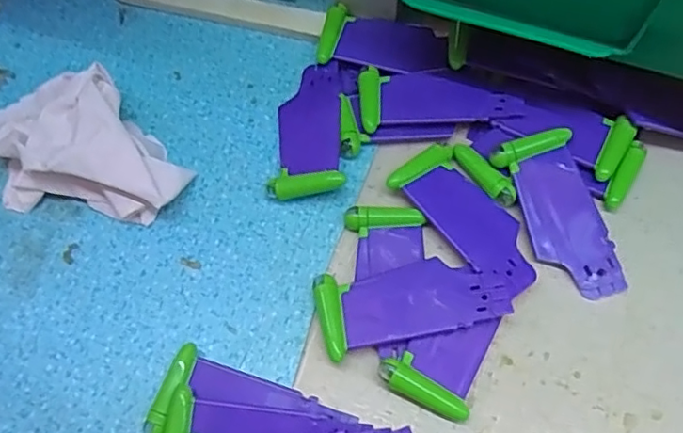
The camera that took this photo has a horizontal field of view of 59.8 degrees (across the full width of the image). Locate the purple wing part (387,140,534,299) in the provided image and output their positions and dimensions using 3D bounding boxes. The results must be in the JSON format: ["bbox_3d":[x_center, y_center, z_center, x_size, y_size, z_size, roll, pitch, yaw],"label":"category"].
[{"bbox_3d":[0.068,-0.001,0.311,0.039,0.006,0.091,-37,68,-14],"label":"purple wing part"}]

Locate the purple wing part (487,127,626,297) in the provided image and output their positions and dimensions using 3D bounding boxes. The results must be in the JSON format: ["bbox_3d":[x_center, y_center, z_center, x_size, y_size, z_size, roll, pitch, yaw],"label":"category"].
[{"bbox_3d":[0.112,-0.001,0.307,0.041,0.007,0.089,-16,77,4],"label":"purple wing part"}]

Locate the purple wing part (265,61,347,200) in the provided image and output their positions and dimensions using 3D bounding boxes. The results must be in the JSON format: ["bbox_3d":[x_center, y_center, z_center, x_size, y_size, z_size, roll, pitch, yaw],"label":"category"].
[{"bbox_3d":[-0.020,-0.050,0.339,0.040,0.013,0.085,-3,64,1],"label":"purple wing part"}]

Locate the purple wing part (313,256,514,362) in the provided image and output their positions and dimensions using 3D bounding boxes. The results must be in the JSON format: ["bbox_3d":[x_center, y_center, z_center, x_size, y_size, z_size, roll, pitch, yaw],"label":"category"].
[{"bbox_3d":[0.035,0.041,0.293,0.090,0.012,0.040,-14,65,-4],"label":"purple wing part"}]

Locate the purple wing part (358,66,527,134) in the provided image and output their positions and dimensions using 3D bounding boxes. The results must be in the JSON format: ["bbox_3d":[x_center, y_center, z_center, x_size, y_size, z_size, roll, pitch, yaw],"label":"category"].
[{"bbox_3d":[0.055,-0.069,0.340,0.088,0.008,0.040,-5,64,0],"label":"purple wing part"}]

